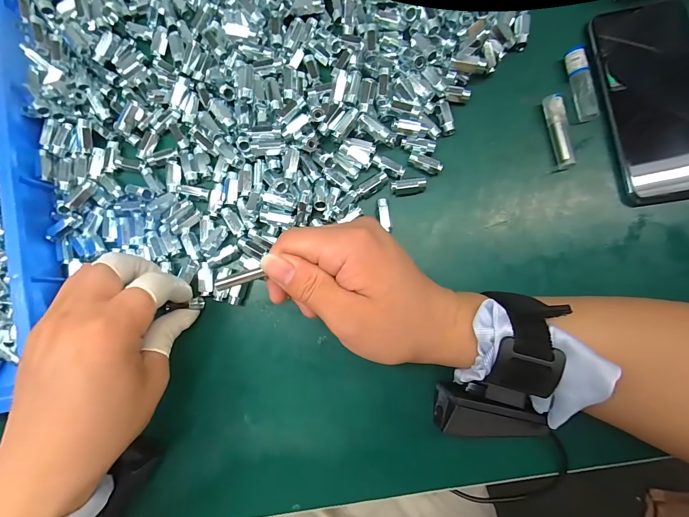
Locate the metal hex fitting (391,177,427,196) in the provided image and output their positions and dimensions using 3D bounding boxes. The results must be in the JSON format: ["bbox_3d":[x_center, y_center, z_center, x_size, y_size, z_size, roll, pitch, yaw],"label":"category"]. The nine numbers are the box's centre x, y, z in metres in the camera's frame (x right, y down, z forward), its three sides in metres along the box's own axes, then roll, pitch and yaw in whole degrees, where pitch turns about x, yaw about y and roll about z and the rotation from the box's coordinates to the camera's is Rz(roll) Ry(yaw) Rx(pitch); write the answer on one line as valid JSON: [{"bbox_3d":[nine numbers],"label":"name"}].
[{"bbox_3d":[0.051,-0.057,0.262,0.027,0.013,0.011,-9,84,3],"label":"metal hex fitting"}]

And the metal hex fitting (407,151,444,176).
[{"bbox_3d":[0.064,-0.076,0.262,0.026,0.010,0.010,26,87,6],"label":"metal hex fitting"}]

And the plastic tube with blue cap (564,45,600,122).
[{"bbox_3d":[0.187,-0.137,0.257,0.014,0.013,0.057,-10,84,3],"label":"plastic tube with blue cap"}]

